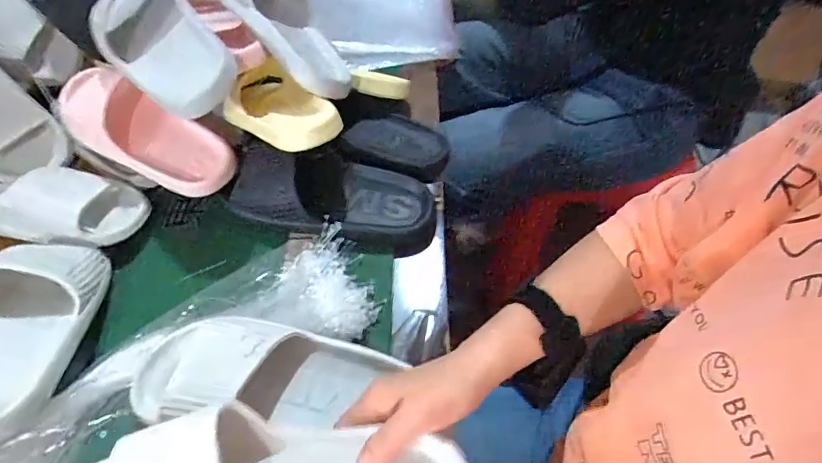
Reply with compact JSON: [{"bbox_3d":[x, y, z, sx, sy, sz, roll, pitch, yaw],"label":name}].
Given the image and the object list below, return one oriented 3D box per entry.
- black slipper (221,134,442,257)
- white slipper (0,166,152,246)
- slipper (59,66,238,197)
[{"bbox_3d":[-0.098,-0.048,0.564,0.254,0.071,0.102,11,52,11],"label":"black slipper"},{"bbox_3d":[-0.440,-0.040,0.569,0.257,0.057,0.097,3,51,5],"label":"white slipper"},{"bbox_3d":[-0.339,-0.127,0.580,0.267,0.085,0.101,25,83,18],"label":"slipper"}]

